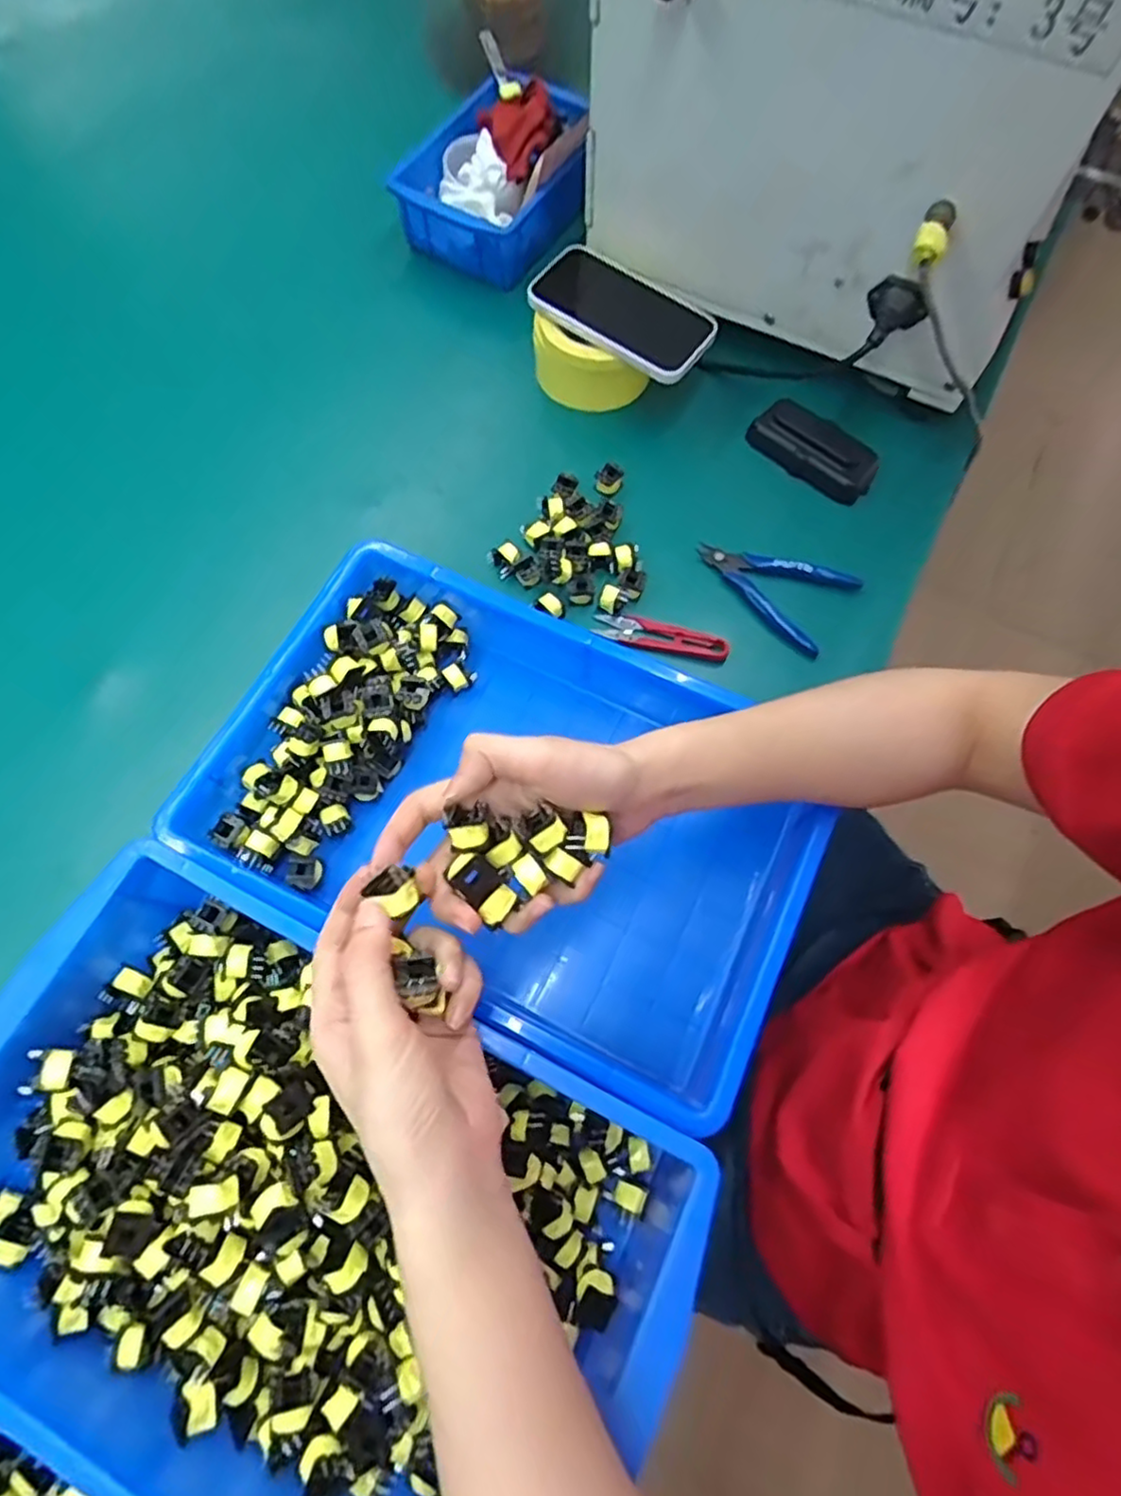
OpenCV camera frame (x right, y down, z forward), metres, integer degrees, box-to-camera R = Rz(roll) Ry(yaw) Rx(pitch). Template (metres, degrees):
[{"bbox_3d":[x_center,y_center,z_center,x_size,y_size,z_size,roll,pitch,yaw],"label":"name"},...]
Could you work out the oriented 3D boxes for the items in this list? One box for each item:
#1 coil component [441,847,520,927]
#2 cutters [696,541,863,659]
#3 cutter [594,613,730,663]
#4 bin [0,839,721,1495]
[{"bbox_3d":[-0.037,0.064,0.317,0.019,0.016,0.036,-42,76,-14],"label":"coil component"},{"bbox_3d":[0.179,-0.138,0.544,0.079,0.011,0.123,-41,76,-14],"label":"cutters"},{"bbox_3d":[0.077,-0.085,0.523,0.103,0.009,0.025,18,71,5],"label":"cutter"},{"bbox_3d":[-0.140,0.231,0.346,0.371,0.075,0.237,26,72,8],"label":"bin"}]

